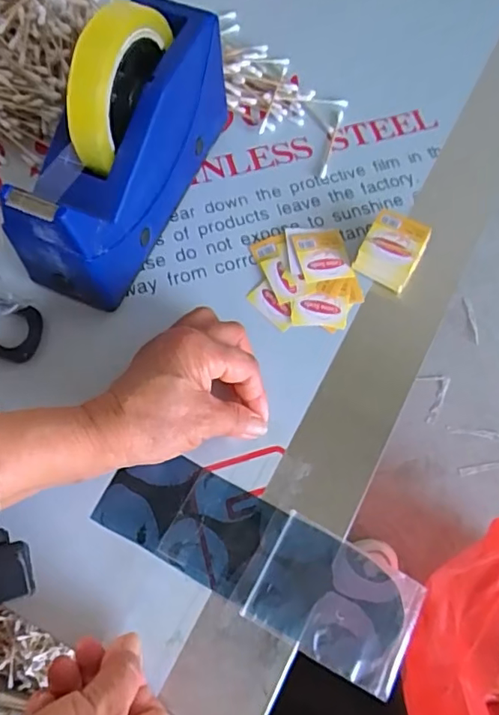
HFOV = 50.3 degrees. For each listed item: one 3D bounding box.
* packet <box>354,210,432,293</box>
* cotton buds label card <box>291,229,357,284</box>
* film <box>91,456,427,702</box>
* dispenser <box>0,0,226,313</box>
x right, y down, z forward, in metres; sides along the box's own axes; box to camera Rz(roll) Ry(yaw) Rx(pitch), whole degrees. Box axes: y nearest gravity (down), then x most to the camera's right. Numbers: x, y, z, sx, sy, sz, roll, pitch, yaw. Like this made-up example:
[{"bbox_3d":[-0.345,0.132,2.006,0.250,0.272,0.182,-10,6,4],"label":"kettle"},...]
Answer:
[{"bbox_3d":[0.105,-0.079,0.395,0.041,0.023,0.048,27,70,11],"label":"packet"},{"bbox_3d":[0.055,-0.078,0.404,0.038,0.004,0.043,-12,68,-5],"label":"cotton buds label card"},{"bbox_3d":[0.004,0.120,0.324,0.198,0.004,0.065,27,70,11],"label":"film"},{"bbox_3d":[-0.083,-0.151,0.365,0.061,0.134,0.200,23,69,9],"label":"dispenser"}]

